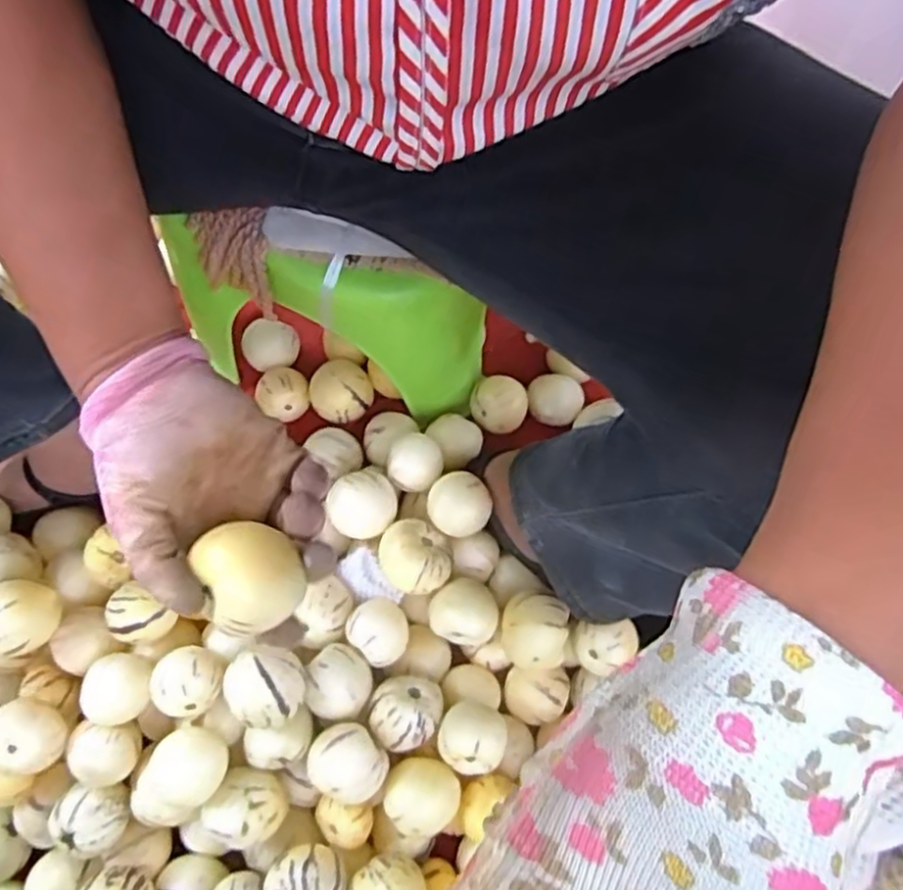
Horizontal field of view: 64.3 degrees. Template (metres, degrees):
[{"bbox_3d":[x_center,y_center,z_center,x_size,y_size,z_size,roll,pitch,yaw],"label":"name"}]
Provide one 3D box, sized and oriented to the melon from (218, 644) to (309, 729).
[{"bbox_3d":[-0.130,0.167,0.499,0.053,0.047,0.051,1,72,-2],"label":"melon"}]

